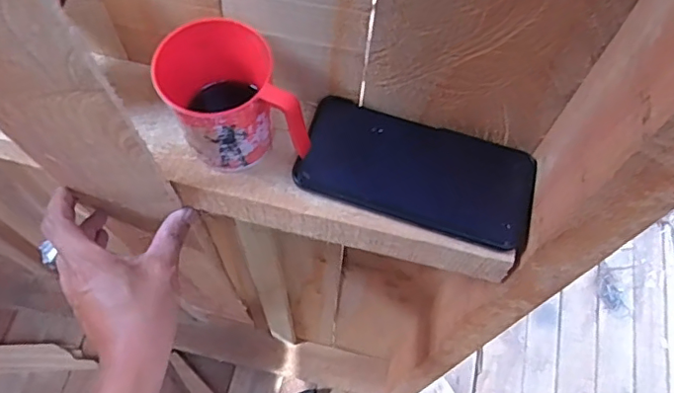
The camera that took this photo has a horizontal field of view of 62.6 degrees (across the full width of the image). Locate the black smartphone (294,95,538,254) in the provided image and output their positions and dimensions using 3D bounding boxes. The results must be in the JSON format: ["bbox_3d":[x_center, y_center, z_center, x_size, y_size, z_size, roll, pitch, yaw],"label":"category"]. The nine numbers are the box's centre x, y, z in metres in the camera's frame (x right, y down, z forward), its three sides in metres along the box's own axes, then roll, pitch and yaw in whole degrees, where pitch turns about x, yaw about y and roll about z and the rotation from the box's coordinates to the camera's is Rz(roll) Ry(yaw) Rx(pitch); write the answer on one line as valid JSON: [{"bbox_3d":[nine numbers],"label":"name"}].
[{"bbox_3d":[0.057,-0.019,0.393,0.159,0.012,0.080,15,66,5],"label":"black smartphone"}]

